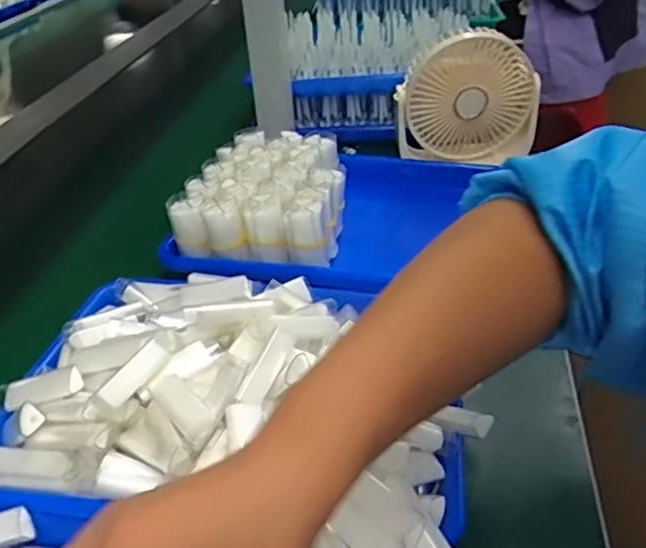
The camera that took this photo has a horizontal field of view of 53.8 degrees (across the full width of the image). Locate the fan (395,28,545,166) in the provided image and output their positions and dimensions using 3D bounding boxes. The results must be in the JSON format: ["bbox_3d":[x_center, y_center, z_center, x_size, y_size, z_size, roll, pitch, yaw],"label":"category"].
[{"bbox_3d":[0.164,-0.199,0.733,0.154,0.143,0.065,-10,36,-9],"label":"fan"}]

